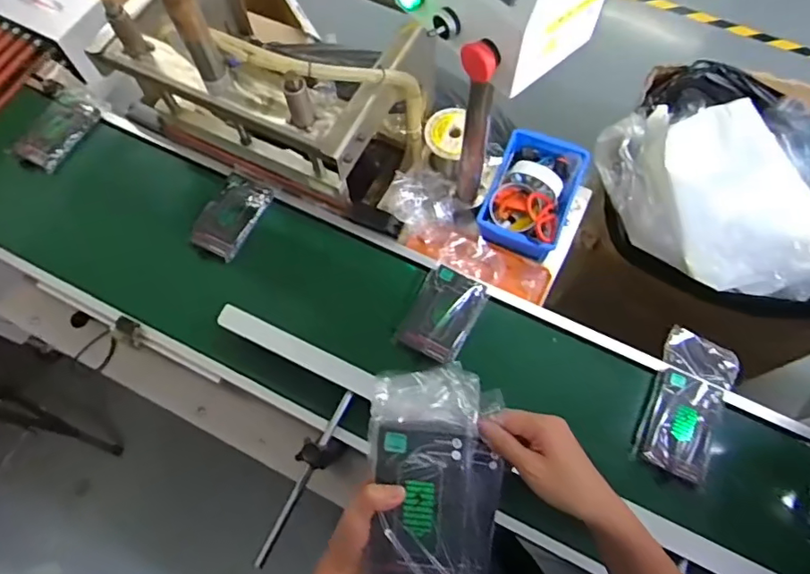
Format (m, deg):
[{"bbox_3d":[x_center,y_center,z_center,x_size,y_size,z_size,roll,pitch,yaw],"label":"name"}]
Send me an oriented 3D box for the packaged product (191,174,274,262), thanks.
[{"bbox_3d":[-0.277,-0.113,0.884,0.085,0.024,0.139,23,71,9],"label":"packaged product"}]

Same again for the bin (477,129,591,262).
[{"bbox_3d":[0.220,-0.168,0.945,0.141,0.082,0.217,21,70,8],"label":"bin"}]

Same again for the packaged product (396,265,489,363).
[{"bbox_3d":[0.056,0.037,0.818,0.093,0.020,0.138,28,72,10],"label":"packaged product"}]

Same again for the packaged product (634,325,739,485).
[{"bbox_3d":[0.389,0.156,0.770,0.093,0.025,0.206,26,71,10],"label":"packaged product"}]

